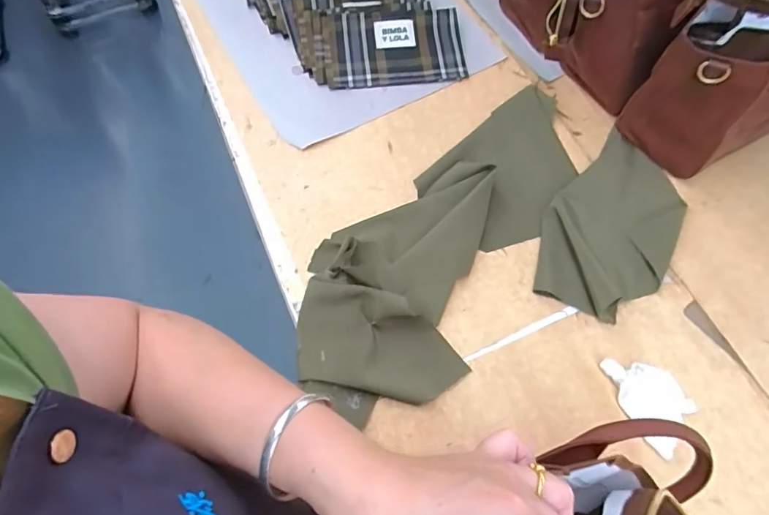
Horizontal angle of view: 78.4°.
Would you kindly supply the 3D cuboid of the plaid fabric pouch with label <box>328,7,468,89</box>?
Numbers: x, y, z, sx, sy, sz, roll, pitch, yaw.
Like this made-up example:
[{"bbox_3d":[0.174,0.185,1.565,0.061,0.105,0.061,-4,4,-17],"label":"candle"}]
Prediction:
[{"bbox_3d":[0.015,-0.319,0.714,0.205,0.034,0.127,-6,67,-1],"label":"plaid fabric pouch with label"}]

